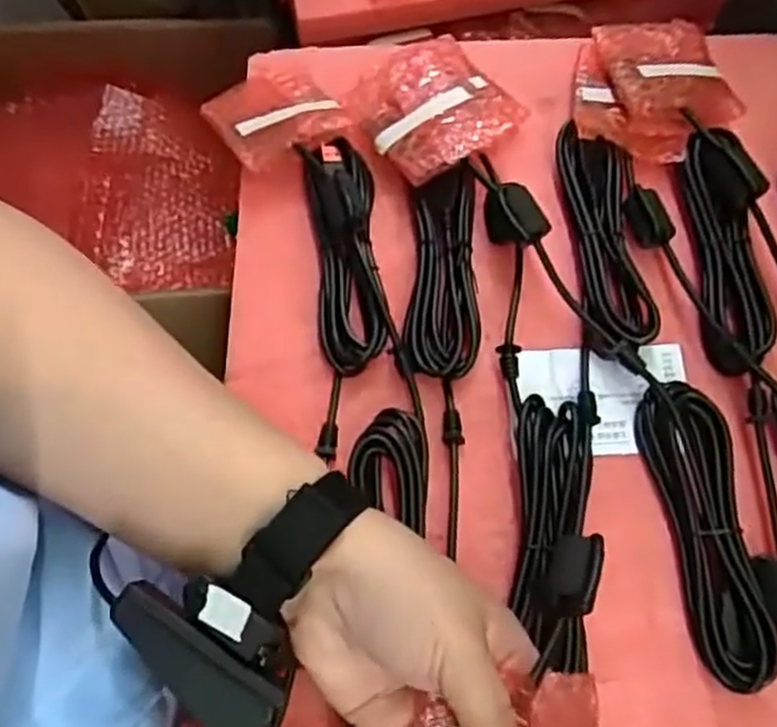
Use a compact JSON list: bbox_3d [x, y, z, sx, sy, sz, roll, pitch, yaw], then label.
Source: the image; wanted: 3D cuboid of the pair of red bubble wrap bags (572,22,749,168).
[{"bbox_3d":[0.166,-0.174,0.471,0.093,0.030,0.114,14,71,3],"label":"pair of red bubble wrap bags"}]

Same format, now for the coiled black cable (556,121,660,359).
[{"bbox_3d":[0.124,-0.073,0.428,0.040,0.020,0.144,0,70,-2],"label":"coiled black cable"}]

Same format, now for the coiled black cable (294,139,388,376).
[{"bbox_3d":[-0.023,-0.067,0.416,0.040,0.028,0.139,-7,71,-4],"label":"coiled black cable"}]

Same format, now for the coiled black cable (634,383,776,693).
[{"bbox_3d":[0.160,0.080,0.371,0.038,0.027,0.145,-8,71,-4],"label":"coiled black cable"}]

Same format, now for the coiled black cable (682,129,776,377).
[{"bbox_3d":[0.193,-0.068,0.420,0.038,0.024,0.144,4,70,0],"label":"coiled black cable"}]

